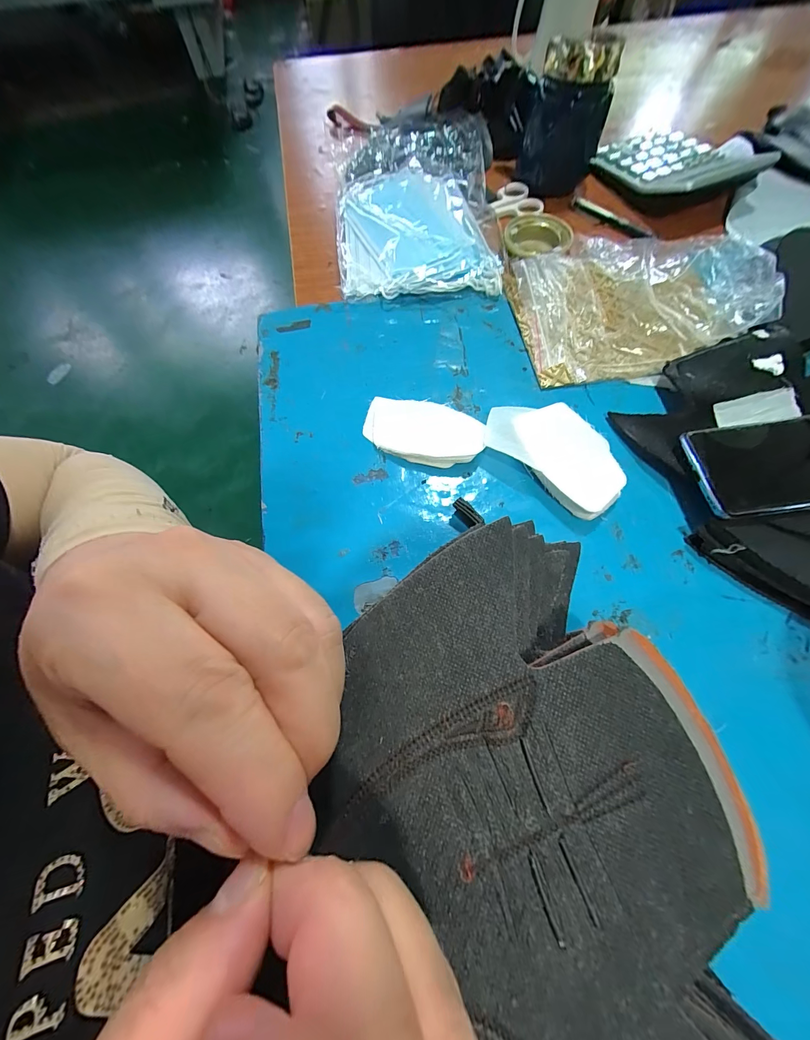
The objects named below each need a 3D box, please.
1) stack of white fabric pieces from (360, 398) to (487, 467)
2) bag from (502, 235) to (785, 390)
[{"bbox_3d":[0.014,-0.074,0.300,0.100,0.013,0.055,16,68,7],"label":"stack of white fabric pieces"},{"bbox_3d":[0.226,-0.216,0.340,0.237,0.041,0.167,-9,67,-4],"label":"bag"}]

